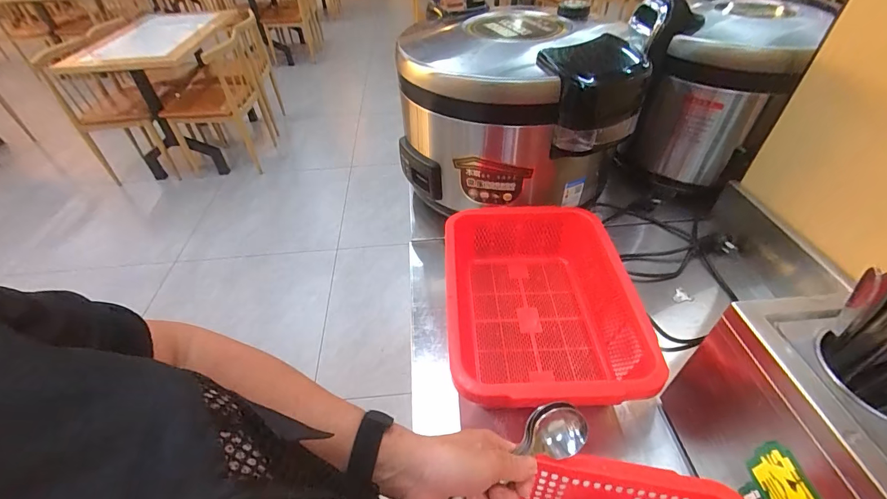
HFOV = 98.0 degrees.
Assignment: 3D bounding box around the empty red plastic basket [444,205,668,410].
[{"bbox_3d":[0.137,0.084,0.580,0.253,0.110,0.328,1,43,3],"label":"empty red plastic basket"}]

